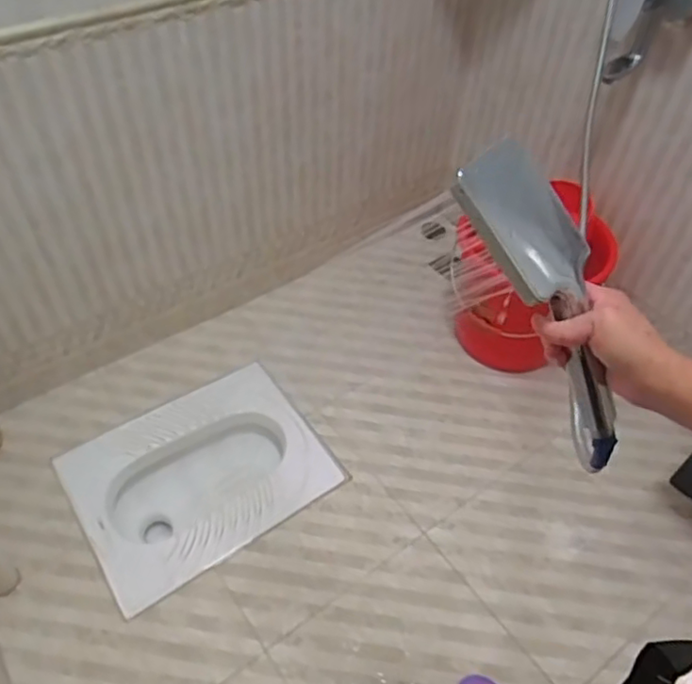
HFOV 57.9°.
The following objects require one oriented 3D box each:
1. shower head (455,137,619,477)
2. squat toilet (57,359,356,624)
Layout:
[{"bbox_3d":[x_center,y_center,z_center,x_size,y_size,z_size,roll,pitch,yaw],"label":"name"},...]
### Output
[{"bbox_3d":[0.182,-0.014,0.535,0.091,0.315,0.062,-42,25,-31],"label":"shower head"},{"bbox_3d":[-0.342,0.351,1.536,0.558,0.201,0.428,-30,56,-24],"label":"squat toilet"}]

